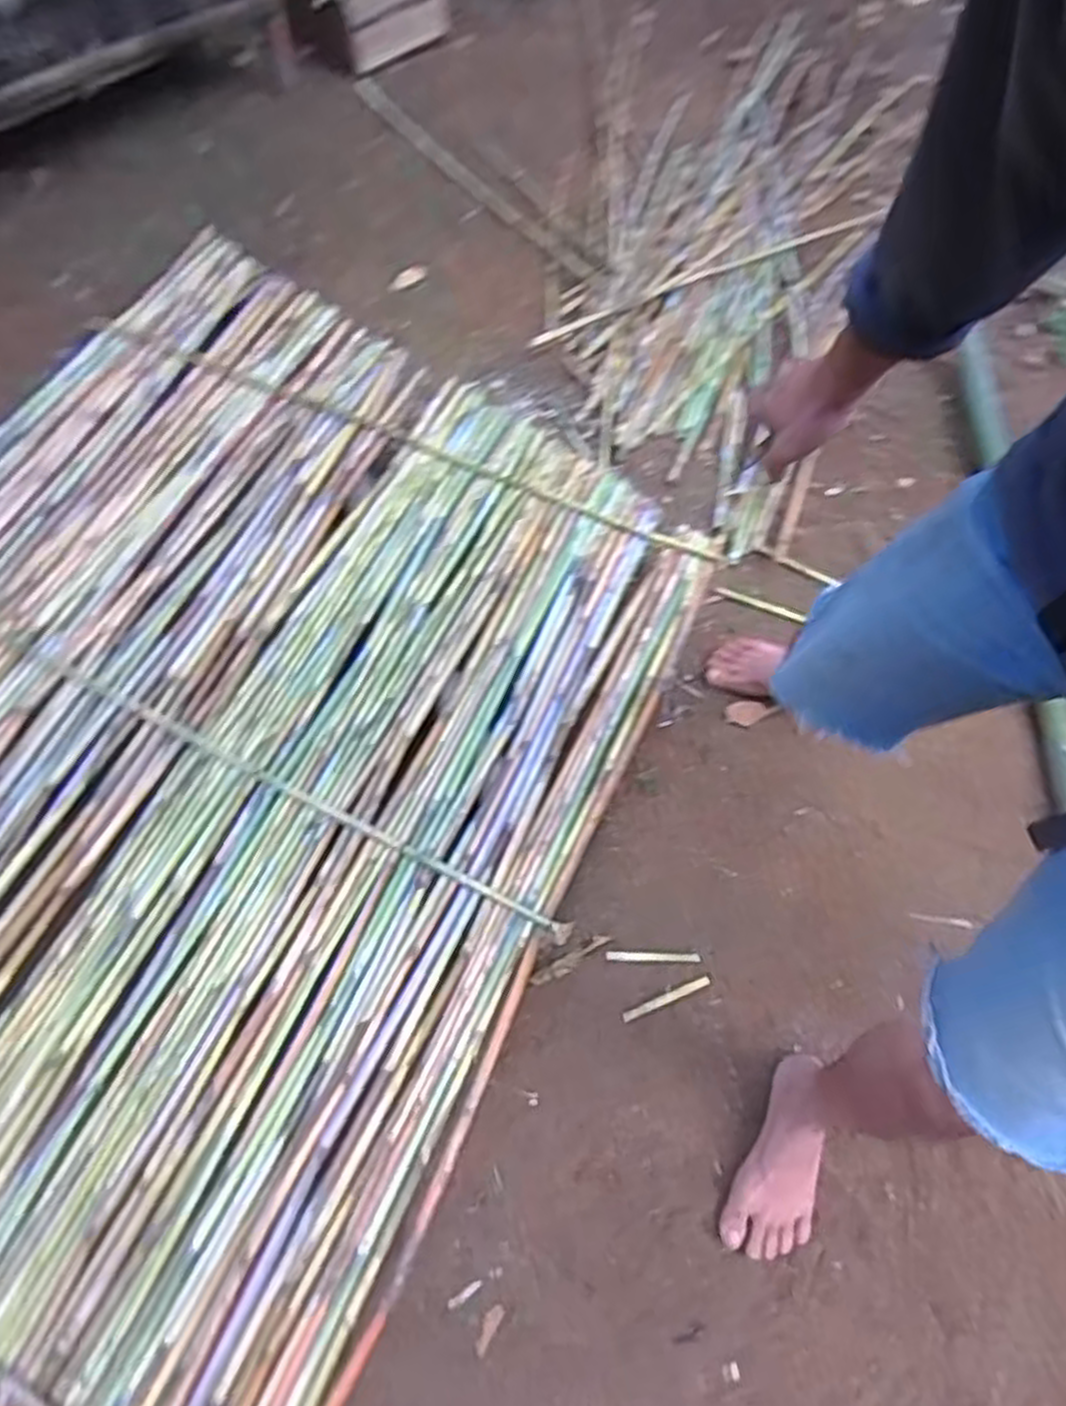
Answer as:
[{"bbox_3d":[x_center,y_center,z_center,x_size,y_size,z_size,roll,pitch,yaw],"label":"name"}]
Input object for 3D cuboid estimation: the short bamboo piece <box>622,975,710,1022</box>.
[{"bbox_3d":[0.182,0.402,1.091,0.130,0.006,0.014,-20,63,-12],"label":"short bamboo piece"}]

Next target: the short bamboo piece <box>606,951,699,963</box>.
[{"bbox_3d":[0.167,0.353,1.115,0.129,0.005,0.012,2,61,-1],"label":"short bamboo piece"}]

